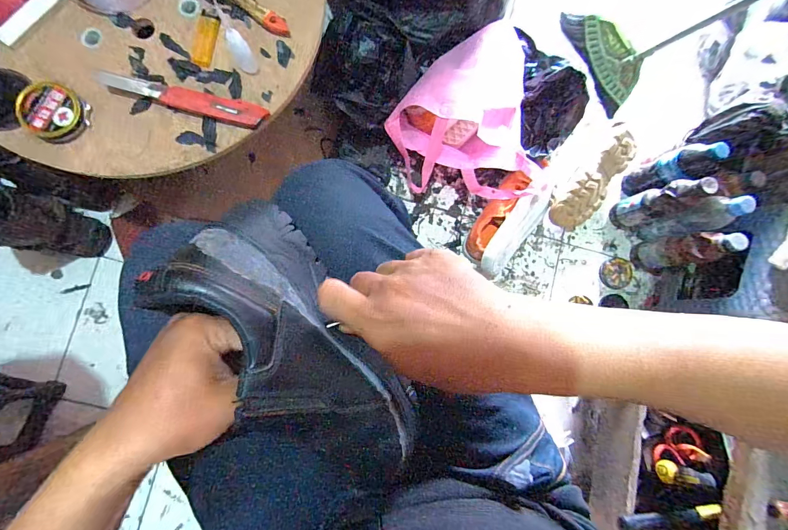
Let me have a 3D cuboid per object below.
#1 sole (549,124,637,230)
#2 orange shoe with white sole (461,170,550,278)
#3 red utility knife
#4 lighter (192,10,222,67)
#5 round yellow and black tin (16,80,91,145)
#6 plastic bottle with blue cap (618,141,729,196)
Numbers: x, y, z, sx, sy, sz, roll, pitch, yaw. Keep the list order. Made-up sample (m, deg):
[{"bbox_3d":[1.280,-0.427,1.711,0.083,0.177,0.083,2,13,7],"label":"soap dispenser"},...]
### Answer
[{"bbox_3d":[0.460,-0.190,0.864,0.260,0.083,0.117,-47,116,-1],"label":"sole"},{"bbox_3d":[0.253,-0.090,0.836,0.124,0.101,0.243,37,83,-1],"label":"orange shoe with white sole"},{"bbox_3d":[-0.282,-0.220,0.487,0.222,0.020,0.034,13,84,-3],"label":"red utility knife"},{"bbox_3d":[-0.258,-0.310,0.505,0.028,0.007,0.076,11,84,-4],"label":"lighter"},{"bbox_3d":[-0.435,-0.195,0.469,0.069,0.021,0.068,0,85,-5],"label":"round yellow and black tin"},{"bbox_3d":[0.588,-0.202,0.799,0.062,0.226,0.069,-24,87,-6],"label":"plastic bottle with blue cap"}]

